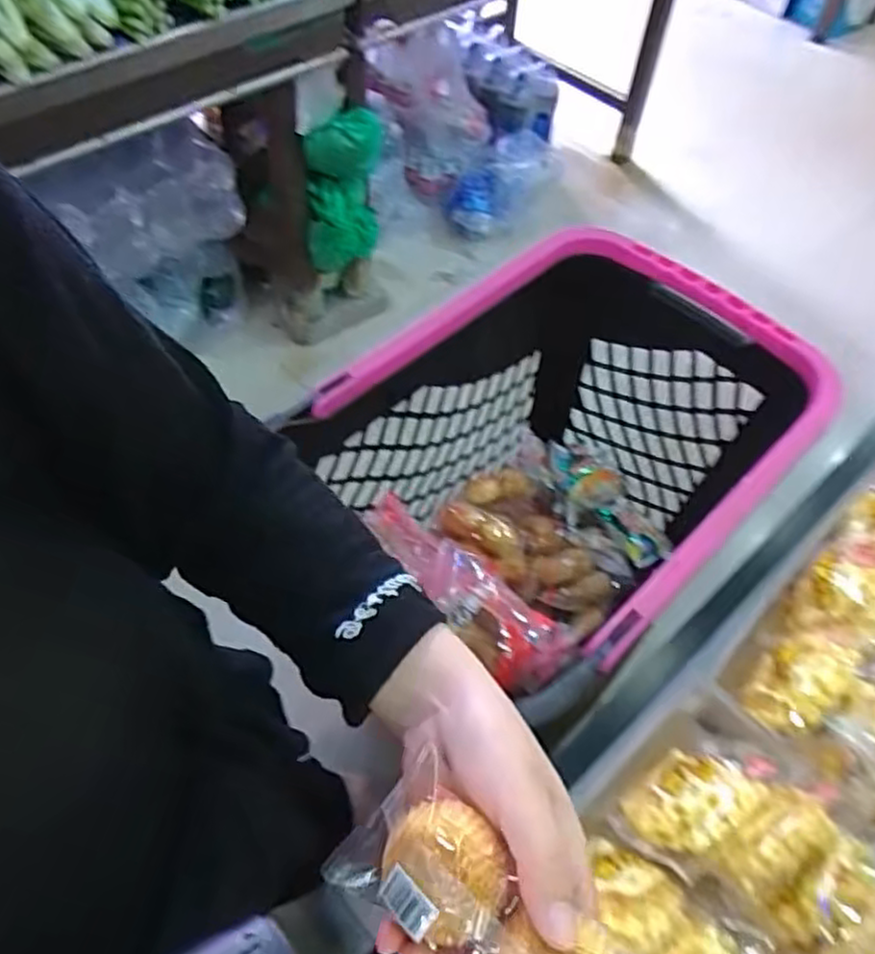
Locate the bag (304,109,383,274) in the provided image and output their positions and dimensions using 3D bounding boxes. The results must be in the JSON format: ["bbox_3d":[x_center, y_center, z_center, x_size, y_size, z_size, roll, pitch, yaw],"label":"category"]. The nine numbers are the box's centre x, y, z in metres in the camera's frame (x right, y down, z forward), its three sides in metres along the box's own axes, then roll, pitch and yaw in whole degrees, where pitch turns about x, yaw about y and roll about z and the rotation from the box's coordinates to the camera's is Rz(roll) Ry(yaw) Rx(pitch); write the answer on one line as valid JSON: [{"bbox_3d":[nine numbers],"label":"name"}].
[{"bbox_3d":[-0.210,-0.630,1.589,0.169,0.338,0.103,-6,56,-7],"label":"bag"}]

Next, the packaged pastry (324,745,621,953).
[{"bbox_3d":[0.022,0.163,0.257,0.128,0.027,0.048,30,59,23],"label":"packaged pastry"}]

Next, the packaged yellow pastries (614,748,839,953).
[{"bbox_3d":[0.179,0.216,0.440,0.116,0.046,0.079,22,57,11],"label":"packaged yellow pastries"}]

